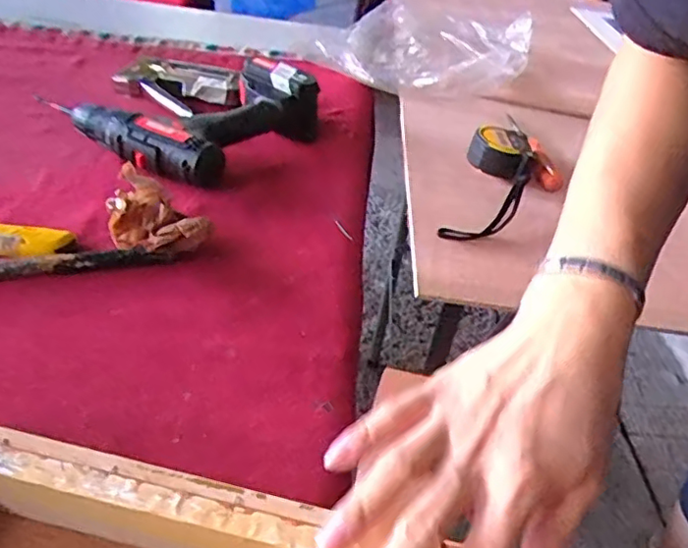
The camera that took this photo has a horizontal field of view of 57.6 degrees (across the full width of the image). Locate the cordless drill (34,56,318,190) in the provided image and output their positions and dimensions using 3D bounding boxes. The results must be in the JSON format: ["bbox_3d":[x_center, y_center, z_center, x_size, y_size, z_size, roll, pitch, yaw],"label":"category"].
[{"bbox_3d":[-0.155,-0.177,0.695,0.225,0.077,0.178,-27,49,-37],"label":"cordless drill"}]

